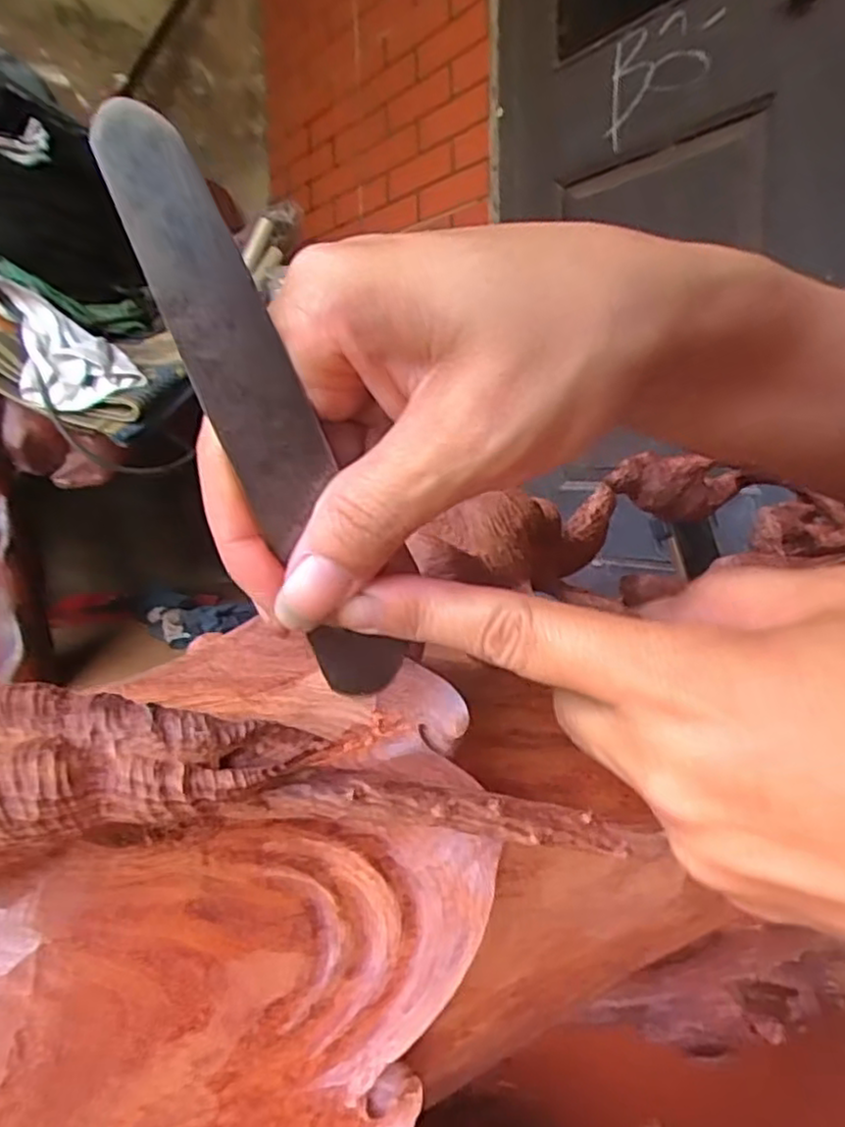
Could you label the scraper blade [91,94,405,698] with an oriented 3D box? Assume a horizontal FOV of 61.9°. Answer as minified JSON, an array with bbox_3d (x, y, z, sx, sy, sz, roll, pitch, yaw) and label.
[{"bbox_3d":[-0.032,-0.025,0.153,0.020,0.131,0.004,-26,28,-12],"label":"scraper blade"}]

